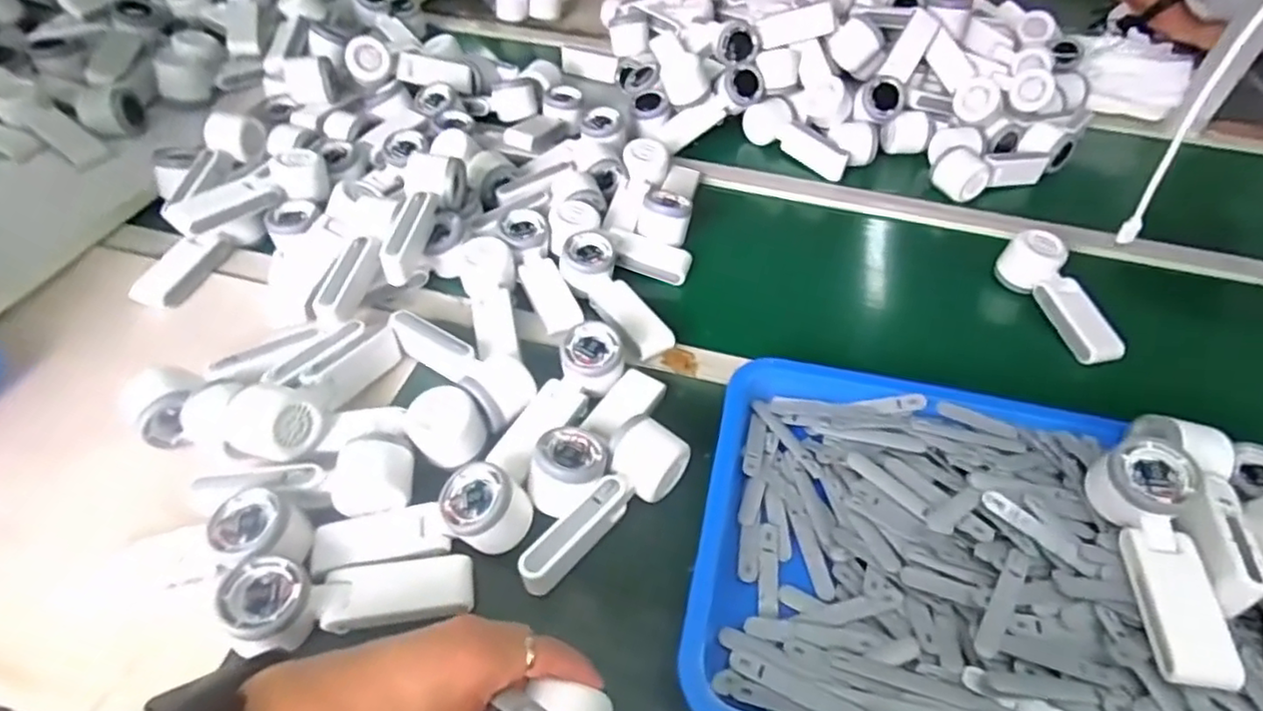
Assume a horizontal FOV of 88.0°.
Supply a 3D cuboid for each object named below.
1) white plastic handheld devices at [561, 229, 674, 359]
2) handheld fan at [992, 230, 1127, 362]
[{"bbox_3d":[-0.020,-0.062,0.681,0.058,0.047,0.165,-20,51,-19],"label":"white plastic handheld devices"},{"bbox_3d":[0.468,-0.067,0.714,0.046,0.056,0.163,-6,48,-8],"label":"handheld fan"}]

